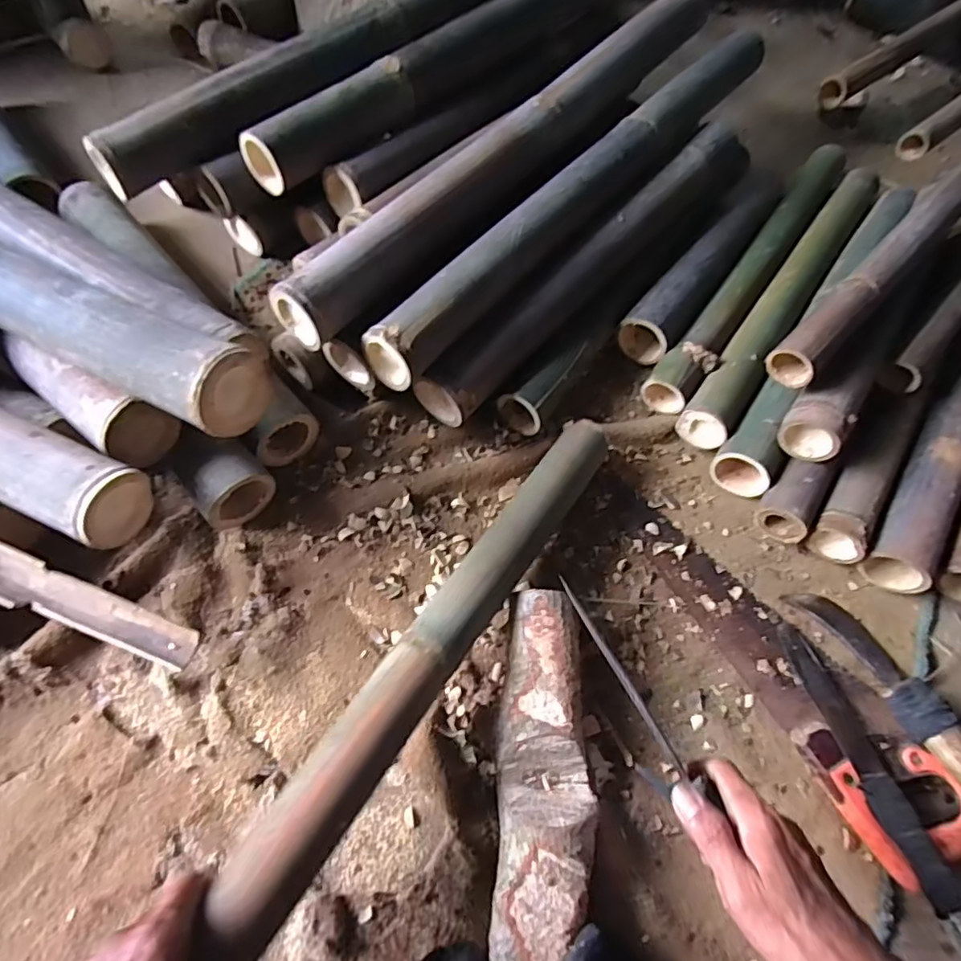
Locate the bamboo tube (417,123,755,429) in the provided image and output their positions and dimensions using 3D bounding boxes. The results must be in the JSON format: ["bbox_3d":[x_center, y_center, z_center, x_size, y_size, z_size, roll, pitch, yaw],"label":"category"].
[{"bbox_3d":[0.174,-0.305,0.770,0.081,0.083,0.660,40,65,14],"label":"bamboo tube"}]

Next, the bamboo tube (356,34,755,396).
[{"bbox_3d":[0.161,-0.401,0.766,0.077,0.069,0.819,38,64,13],"label":"bamboo tube"}]

